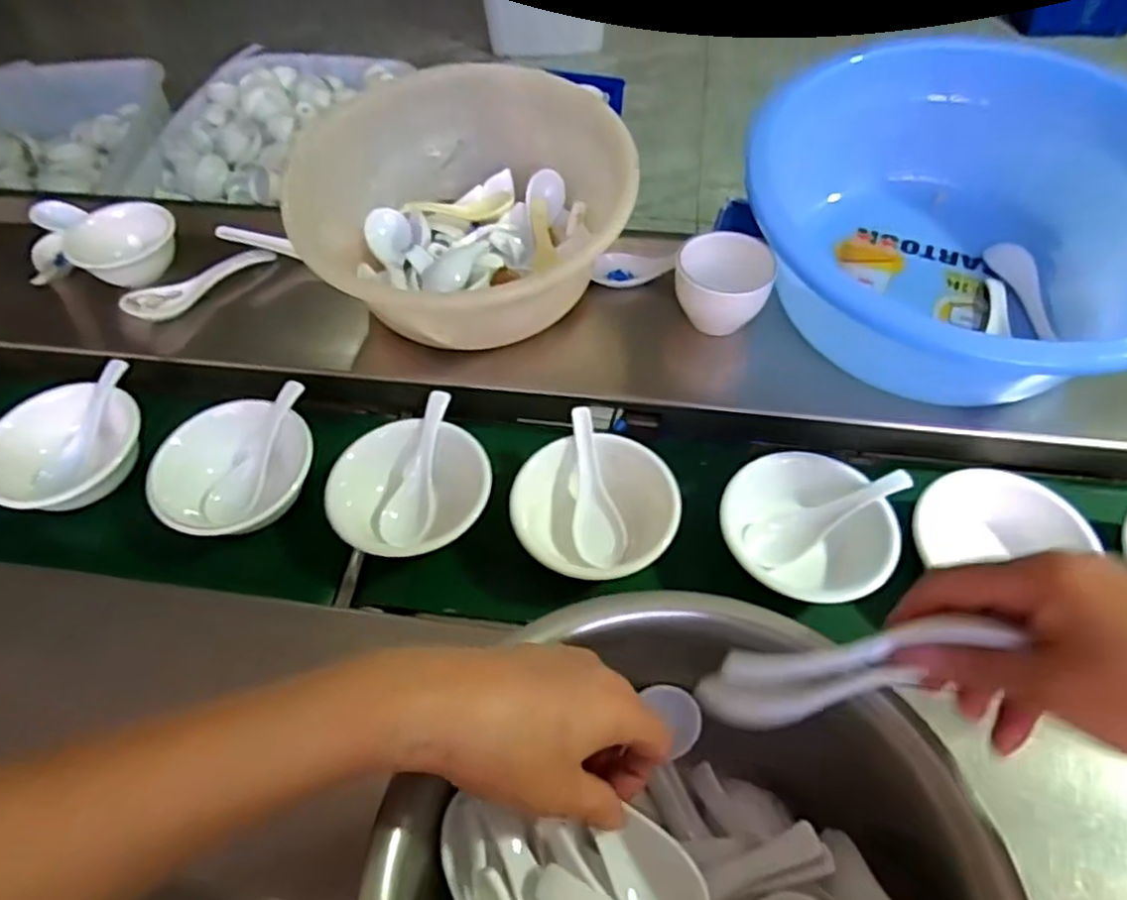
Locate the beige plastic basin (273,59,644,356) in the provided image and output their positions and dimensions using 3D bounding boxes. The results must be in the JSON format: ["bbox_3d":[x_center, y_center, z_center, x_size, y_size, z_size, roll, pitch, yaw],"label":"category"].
[{"bbox_3d":[-0.070,-0.205,0.586,0.244,0.101,0.246,1,57,-1],"label":"beige plastic basin"}]

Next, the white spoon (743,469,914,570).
[{"bbox_3d":[0.185,0.046,0.489,0.118,0.027,0.035,-27,59,7],"label":"white spoon"}]

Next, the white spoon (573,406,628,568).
[{"bbox_3d":[0.022,0.026,0.499,0.035,0.016,0.114,-6,75,-5],"label":"white spoon"}]

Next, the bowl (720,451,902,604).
[{"bbox_3d":[0.167,0.053,0.490,0.108,0.042,0.093,1,57,-1],"label":"bowl"}]

